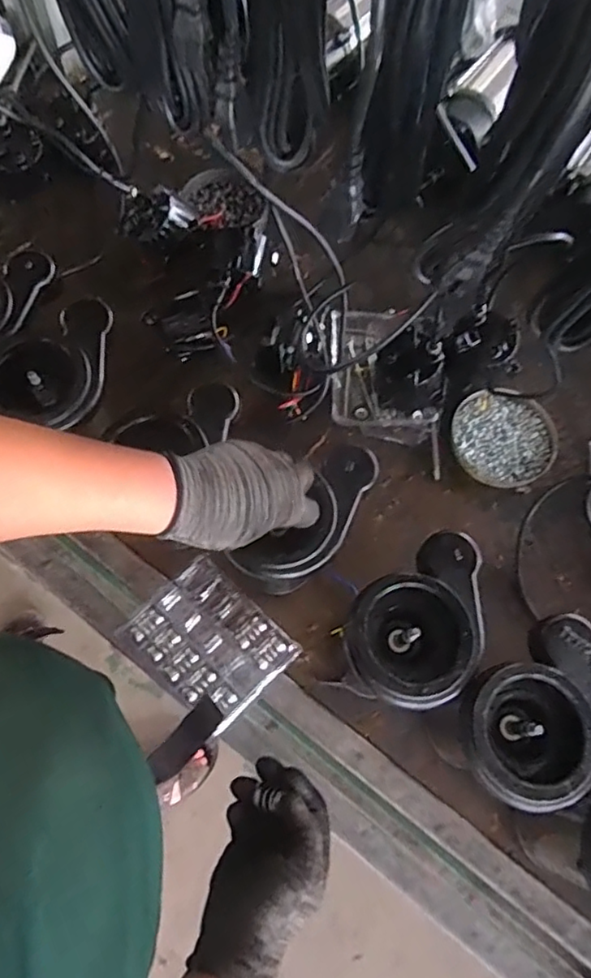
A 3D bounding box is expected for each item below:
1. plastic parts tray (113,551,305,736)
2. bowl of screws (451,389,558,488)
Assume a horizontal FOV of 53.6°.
[{"bbox_3d":[-0.099,0.180,0.680,0.160,0.034,0.134,41,73,15],"label":"plastic parts tray"},{"bbox_3d":[0.291,-0.067,0.811,0.145,0.024,0.129,6,68,2],"label":"bowl of screws"}]

